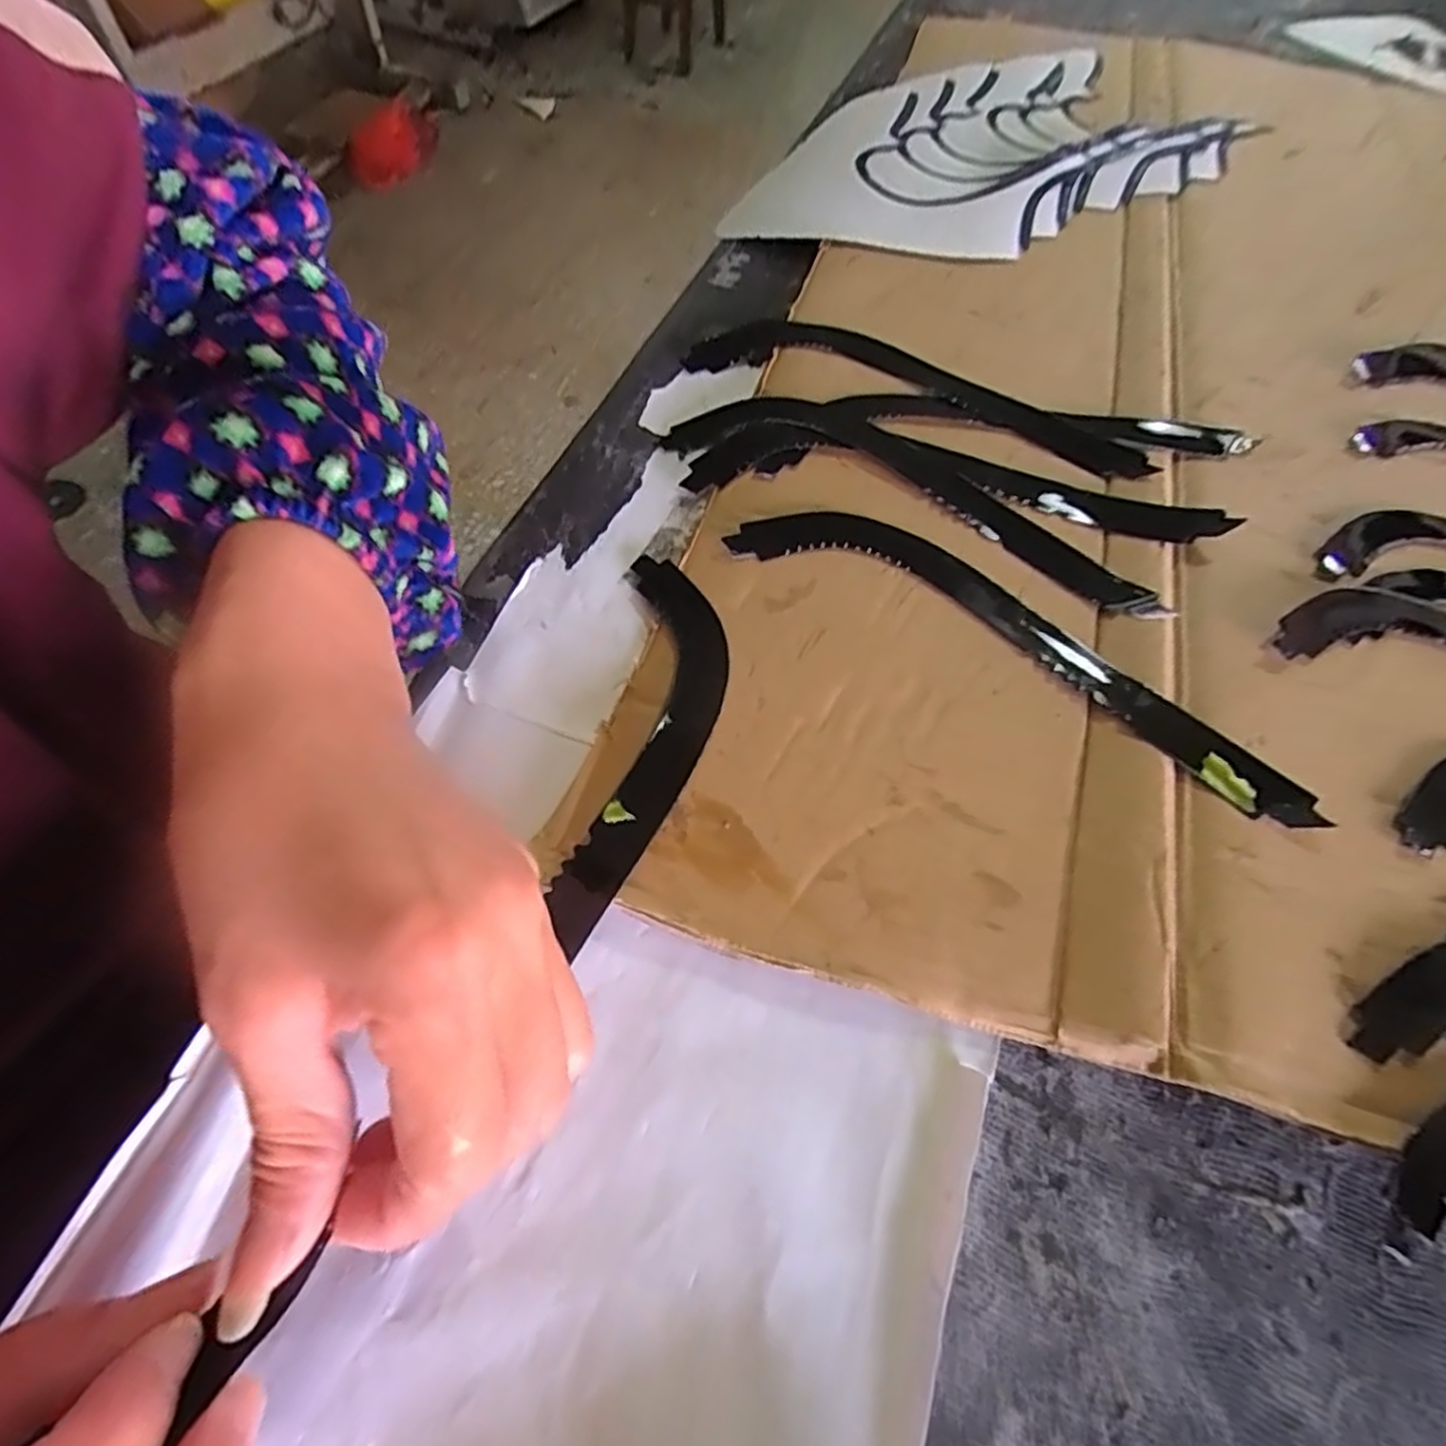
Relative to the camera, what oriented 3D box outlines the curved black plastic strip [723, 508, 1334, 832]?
[{"bbox_3d":[0.106,-0.035,0.271,0.218,0.008,0.048,30,64,14],"label":"curved black plastic strip"}]

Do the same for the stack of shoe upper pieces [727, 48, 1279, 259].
[{"bbox_3d":[0.154,-0.348,0.443,0.317,0.022,0.172,-30,66,-17],"label":"stack of shoe upper pieces"}]

